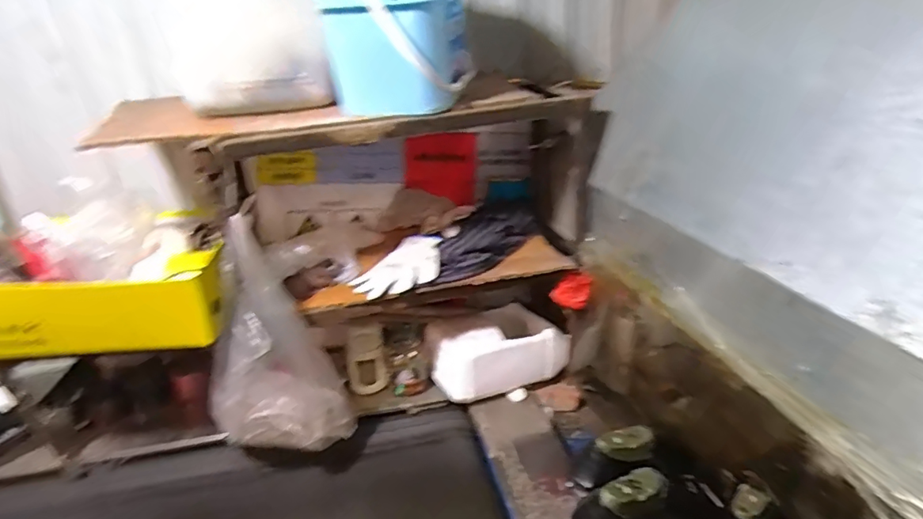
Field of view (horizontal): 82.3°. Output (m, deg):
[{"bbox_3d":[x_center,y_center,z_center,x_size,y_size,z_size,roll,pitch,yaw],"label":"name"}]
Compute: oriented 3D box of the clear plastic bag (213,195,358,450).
[{"bbox_3d":[-0.288,0.135,0.834,0.158,0.350,0.168,17,31,36],"label":"clear plastic bag"}]

